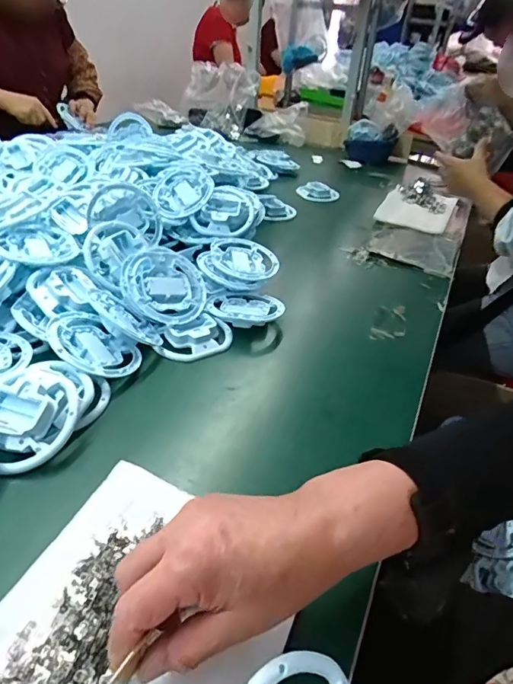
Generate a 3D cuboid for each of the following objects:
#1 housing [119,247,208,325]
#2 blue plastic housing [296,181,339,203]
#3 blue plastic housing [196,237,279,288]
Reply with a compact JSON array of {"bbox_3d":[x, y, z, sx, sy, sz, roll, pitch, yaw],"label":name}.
[{"bbox_3d":[-0.119,-0.071,0.601,0.108,0.023,0.101,15,60,-27],"label":"housing"},{"bbox_3d":[0.139,-0.342,1.057,0.092,0.026,0.054,19,38,17],"label":"blue plastic housing"},{"bbox_3d":[-0.026,-0.118,0.680,0.104,0.024,0.107,4,36,-3],"label":"blue plastic housing"}]

